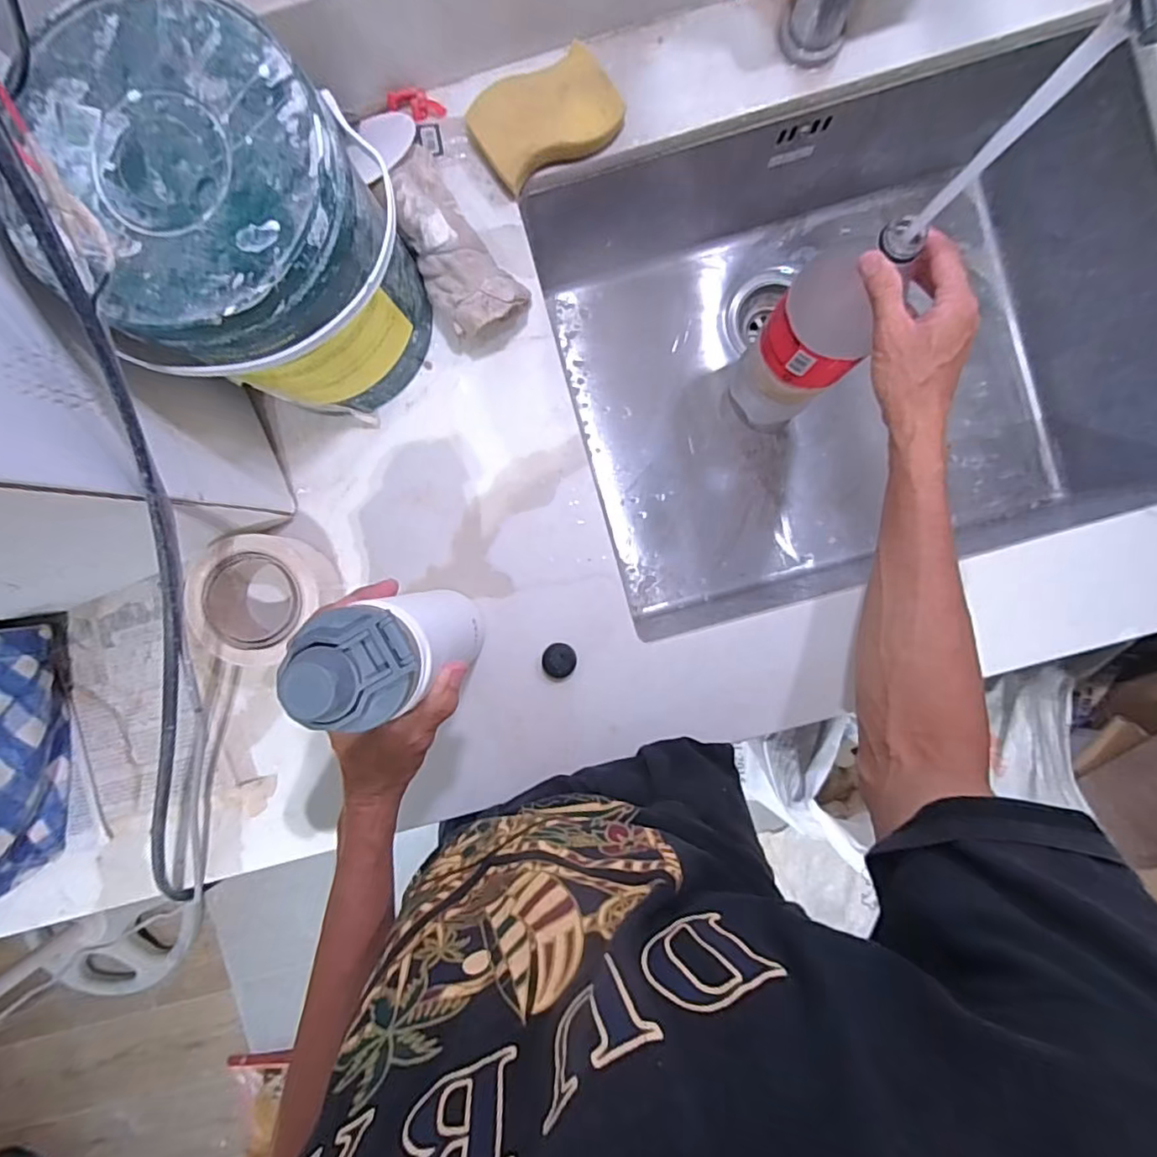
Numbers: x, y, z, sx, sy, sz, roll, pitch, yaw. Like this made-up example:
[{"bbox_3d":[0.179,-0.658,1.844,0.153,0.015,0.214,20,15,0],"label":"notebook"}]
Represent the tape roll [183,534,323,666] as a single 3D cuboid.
[{"bbox_3d":[-0.266,0.015,0.498,0.098,0.052,0.107,0,91,2],"label":"tape roll"}]

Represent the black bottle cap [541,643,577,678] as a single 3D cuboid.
[{"bbox_3d":[-0.017,0.071,0.517,0.028,0.015,0.028,0,91,2],"label":"black bottle cap"}]

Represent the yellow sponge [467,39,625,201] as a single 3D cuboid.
[{"bbox_3d":[-0.027,-0.374,0.491,0.118,0.031,0.072,-26,90,2],"label":"yellow sponge"}]

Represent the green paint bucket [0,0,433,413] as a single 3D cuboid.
[{"bbox_3d":[-0.202,-0.217,0.413,0.174,0.209,0.180,0,91,2],"label":"green paint bucket"}]

